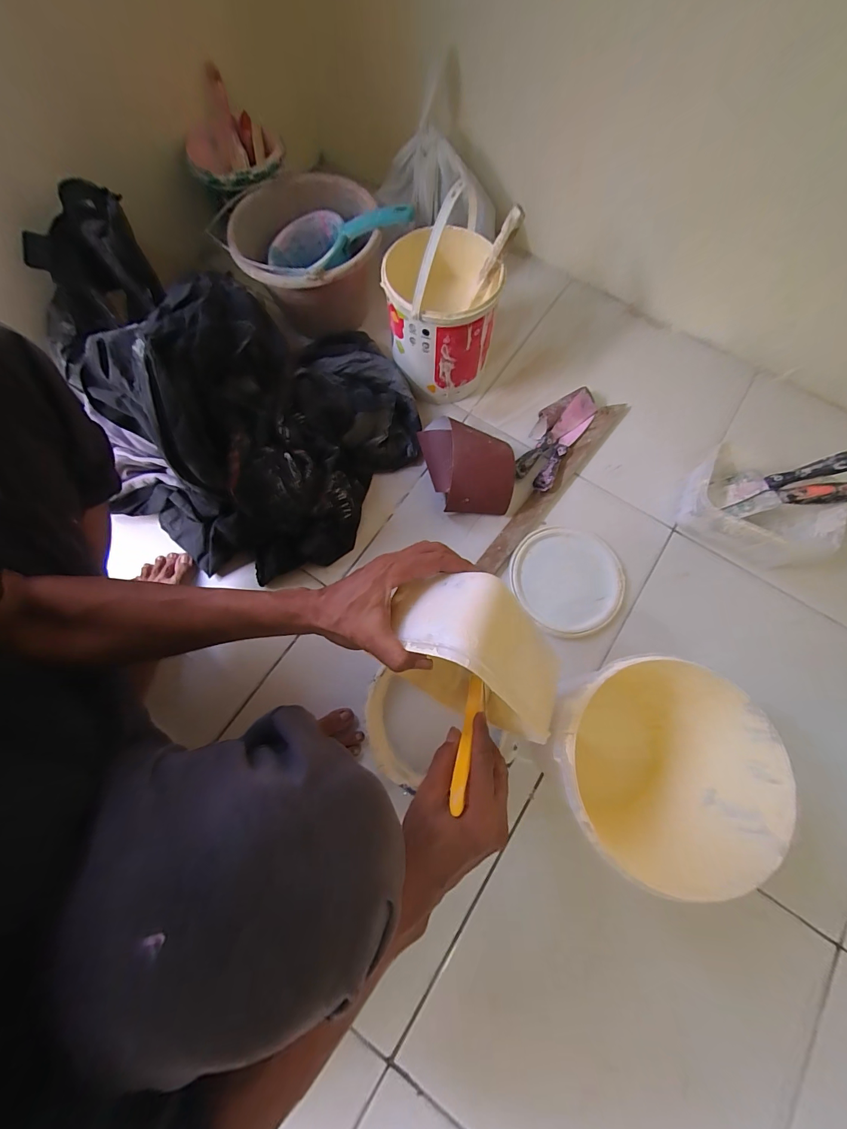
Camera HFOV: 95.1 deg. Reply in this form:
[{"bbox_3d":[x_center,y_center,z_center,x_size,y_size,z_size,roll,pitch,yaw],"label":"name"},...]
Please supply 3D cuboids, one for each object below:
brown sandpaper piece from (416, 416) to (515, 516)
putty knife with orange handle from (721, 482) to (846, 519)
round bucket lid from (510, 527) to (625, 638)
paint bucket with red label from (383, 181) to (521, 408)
[{"bbox_3d":[0.069,-0.169,0.638,0.154,0.086,0.156,1,72,0],"label":"brown sandpaper piece"},{"bbox_3d":[0.557,-0.098,0.592,0.161,0.025,0.032,-9,71,22],"label":"putty knife with orange handle"},{"bbox_3d":[0.234,0.020,0.621,0.175,0.014,0.170,0,72,0],"label":"round bucket lid"},{"bbox_3d":[0.037,-0.426,0.623,0.169,0.280,0.185,0,73,-1],"label":"paint bucket with red label"}]

